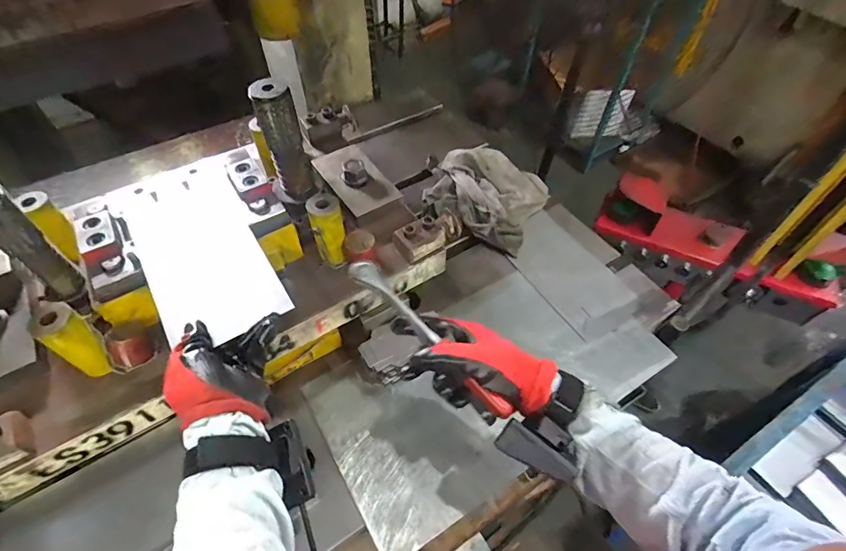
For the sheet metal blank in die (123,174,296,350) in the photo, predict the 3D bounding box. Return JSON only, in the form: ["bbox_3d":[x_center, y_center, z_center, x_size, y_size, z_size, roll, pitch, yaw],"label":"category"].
[{"bbox_3d":[-0.253,-0.024,0.505,0.120,0.006,0.242,-27,58,-19],"label":"sheet metal blank in die"}]

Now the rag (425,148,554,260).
[{"bbox_3d":[0.115,-0.161,0.824,0.227,0.065,0.181,30,58,22],"label":"rag"}]

